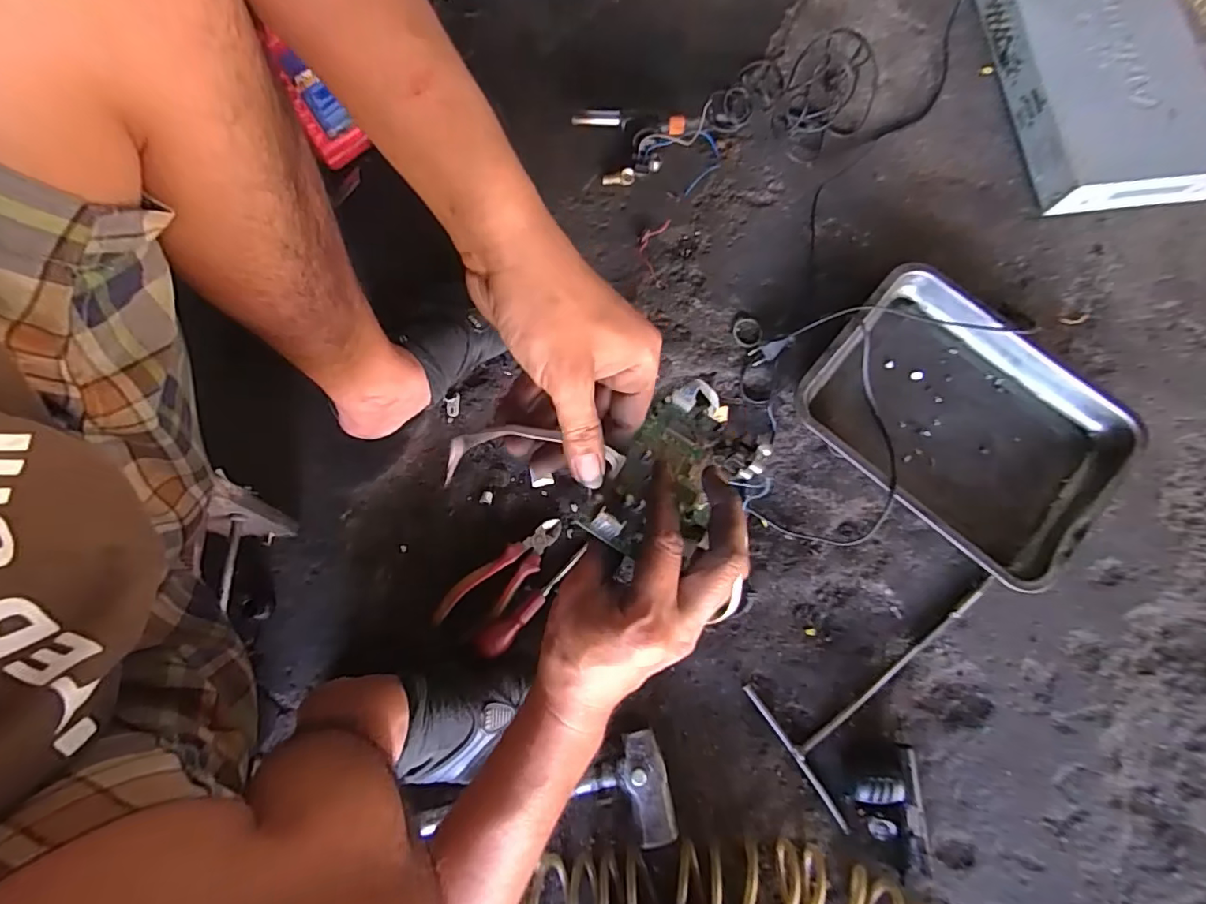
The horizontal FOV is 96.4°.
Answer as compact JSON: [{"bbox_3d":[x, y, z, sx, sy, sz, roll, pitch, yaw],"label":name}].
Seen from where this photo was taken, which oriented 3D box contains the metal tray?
[{"bbox_3d":[0.434,-0.040,0.659,0.344,0.052,0.269,39,82,8],"label":"metal tray"}]

